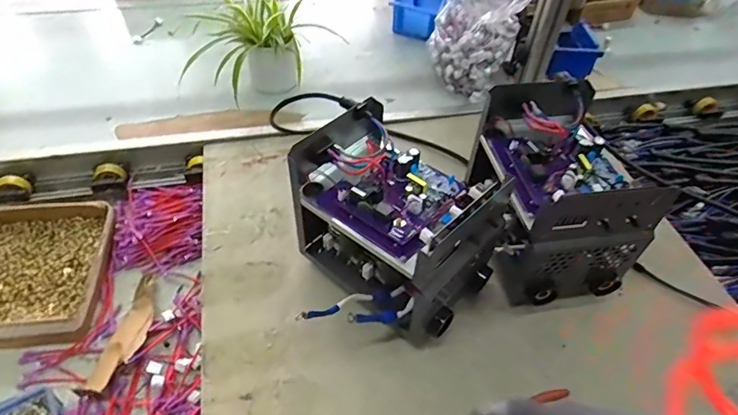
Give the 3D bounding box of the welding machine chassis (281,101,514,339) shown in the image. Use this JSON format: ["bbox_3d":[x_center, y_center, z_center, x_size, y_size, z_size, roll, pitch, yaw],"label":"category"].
[{"bbox_3d":[0.019,0.020,0.593,0.258,0.188,0.179,30,53,21],"label":"welding machine chassis"}]

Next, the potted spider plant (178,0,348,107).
[{"bbox_3d":[-0.215,-0.308,0.867,0.186,0.203,0.211,14,49,8],"label":"potted spider plant"}]

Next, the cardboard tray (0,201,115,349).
[{"bbox_3d":[-0.490,0.089,0.702,0.197,0.055,0.227,-5,49,-9],"label":"cardboard tray"}]

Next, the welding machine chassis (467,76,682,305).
[{"bbox_3d":[0.238,-0.010,0.633,0.154,0.201,0.226,-8,49,-11],"label":"welding machine chassis"}]

